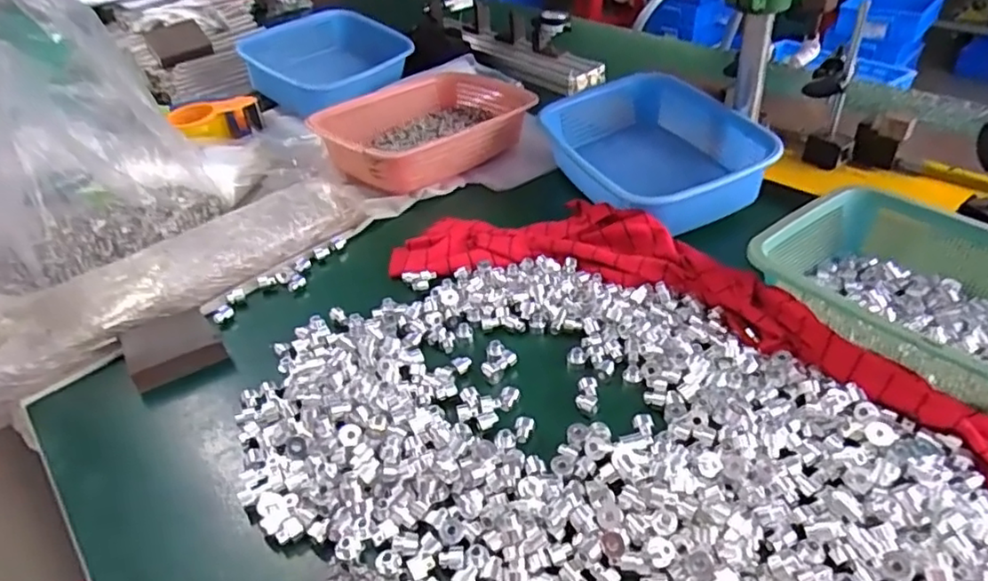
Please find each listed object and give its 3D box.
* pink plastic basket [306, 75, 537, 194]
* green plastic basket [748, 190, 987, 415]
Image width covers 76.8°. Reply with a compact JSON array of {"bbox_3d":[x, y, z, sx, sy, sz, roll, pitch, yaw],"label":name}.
[{"bbox_3d":[-0.093,-0.237,0.905,0.323,0.076,0.221,-30,45,-29],"label":"pink plastic basket"},{"bbox_3d":[0.387,0.004,0.545,0.206,0.067,0.273,-25,43,-26],"label":"green plastic basket"}]

